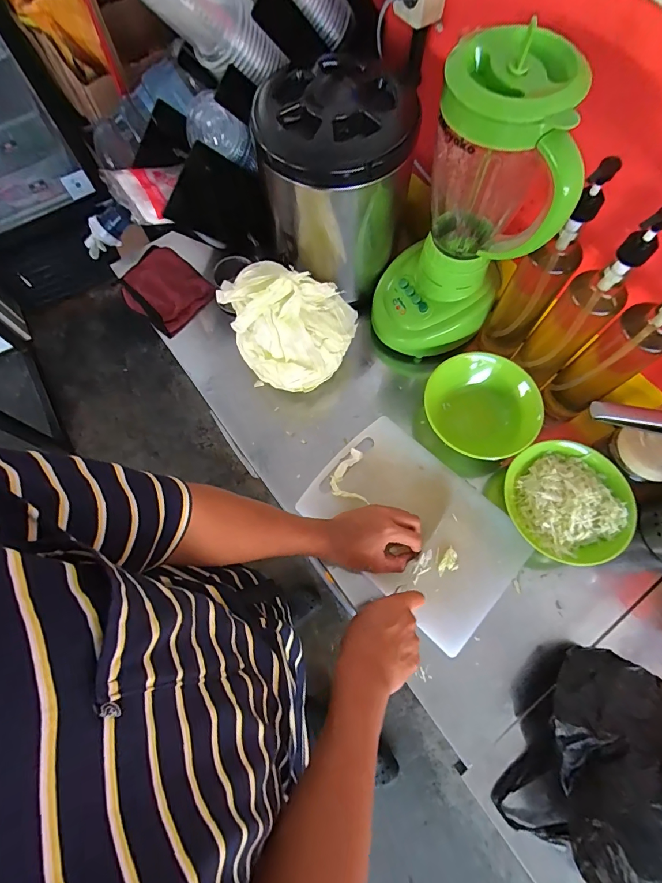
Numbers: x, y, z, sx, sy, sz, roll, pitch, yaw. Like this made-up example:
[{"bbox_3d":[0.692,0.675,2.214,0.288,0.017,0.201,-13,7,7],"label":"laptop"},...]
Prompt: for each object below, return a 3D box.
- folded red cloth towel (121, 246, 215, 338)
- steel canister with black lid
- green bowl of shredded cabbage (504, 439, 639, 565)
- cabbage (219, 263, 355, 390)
[{"bbox_3d":[-0.309,-0.284,0.739,0.134,0.032,0.167,-40,75,-13],"label":"folded red cloth towel"},{"bbox_3d":[0.005,-0.392,0.621,0.212,0.239,0.233,-5,70,-1],"label":"steel canister with black lid"},{"bbox_3d":[0.338,0.087,0.583,0.158,0.061,0.167,0,70,0],"label":"green bowl of shredded cabbage"},{"bbox_3d":[-0.067,-0.171,0.608,0.197,0.133,0.140,8,71,3],"label":"cabbage"}]

